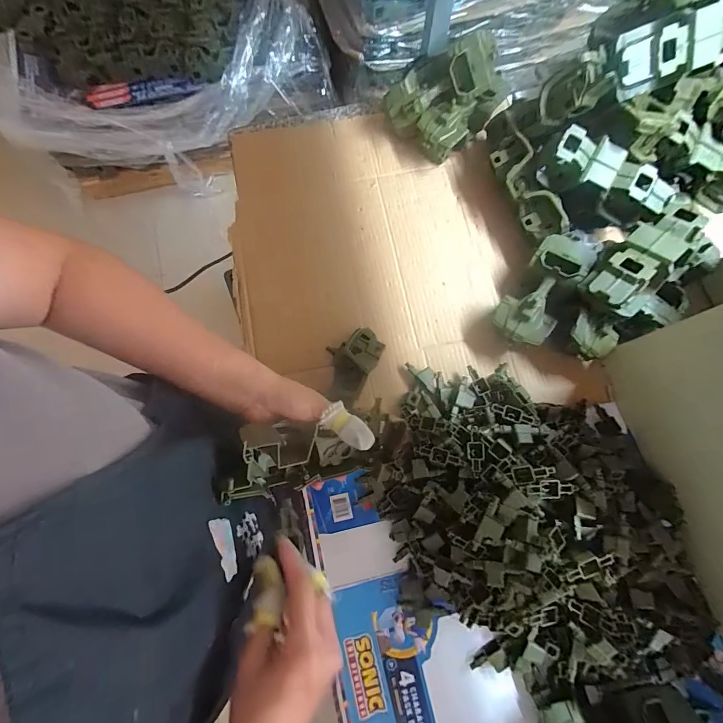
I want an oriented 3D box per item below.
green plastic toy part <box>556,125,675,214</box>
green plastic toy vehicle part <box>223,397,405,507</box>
[{"bbox_3d":[0.355,-0.269,0.517,0.171,0.046,0.061,32,93,0],"label":"green plastic toy part"},{"bbox_3d":[-0.028,0.082,0.333,0.190,0.063,0.061,0,73,-36],"label":"green plastic toy vehicle part"}]

